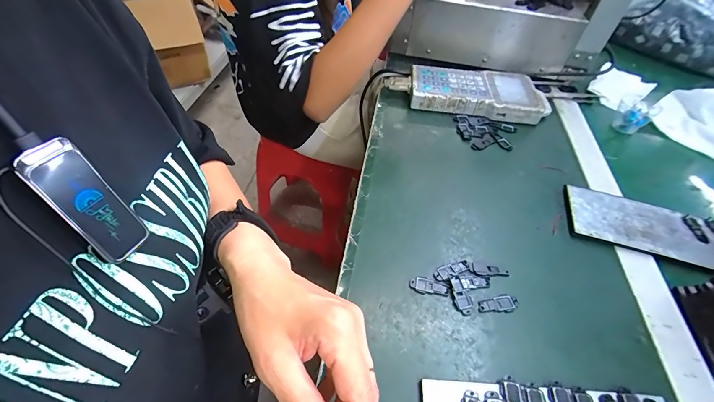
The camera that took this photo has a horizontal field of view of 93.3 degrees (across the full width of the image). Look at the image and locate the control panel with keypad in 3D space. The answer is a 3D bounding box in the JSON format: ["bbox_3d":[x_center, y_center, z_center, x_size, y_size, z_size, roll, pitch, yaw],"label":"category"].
[{"bbox_3d":[0.200,-0.173,0.552,0.226,0.043,0.108,2,47,1],"label":"control panel with keypad"}]

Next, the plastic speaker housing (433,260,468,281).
[{"bbox_3d":[0.097,0.071,0.349,0.041,0.004,0.014,-19,51,-18],"label":"plastic speaker housing"}]

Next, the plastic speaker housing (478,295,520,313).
[{"bbox_3d":[0.137,0.100,0.328,0.040,0.004,0.016,-5,48,-6],"label":"plastic speaker housing"}]

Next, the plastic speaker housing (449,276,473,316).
[{"bbox_3d":[0.102,0.092,0.330,0.017,0.004,0.038,-8,48,-8],"label":"plastic speaker housing"}]

